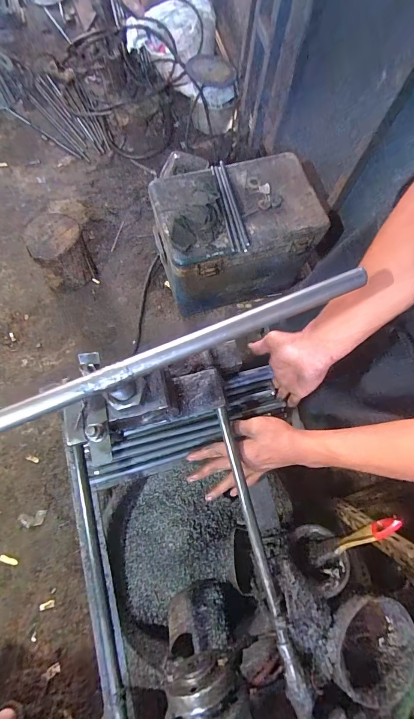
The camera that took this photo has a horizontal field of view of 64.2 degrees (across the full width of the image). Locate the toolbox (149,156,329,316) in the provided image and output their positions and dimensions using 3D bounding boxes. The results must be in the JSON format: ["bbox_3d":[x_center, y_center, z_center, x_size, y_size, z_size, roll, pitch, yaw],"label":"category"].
[{"bbox_3d":[0.089,-0.410,1.156,0.507,0.378,0.337,-17,76,-7],"label":"toolbox"}]

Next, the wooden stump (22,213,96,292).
[{"bbox_3d":[-0.536,-0.400,1.226,0.185,0.207,0.221,-25,77,-9],"label":"wooden stump"}]

